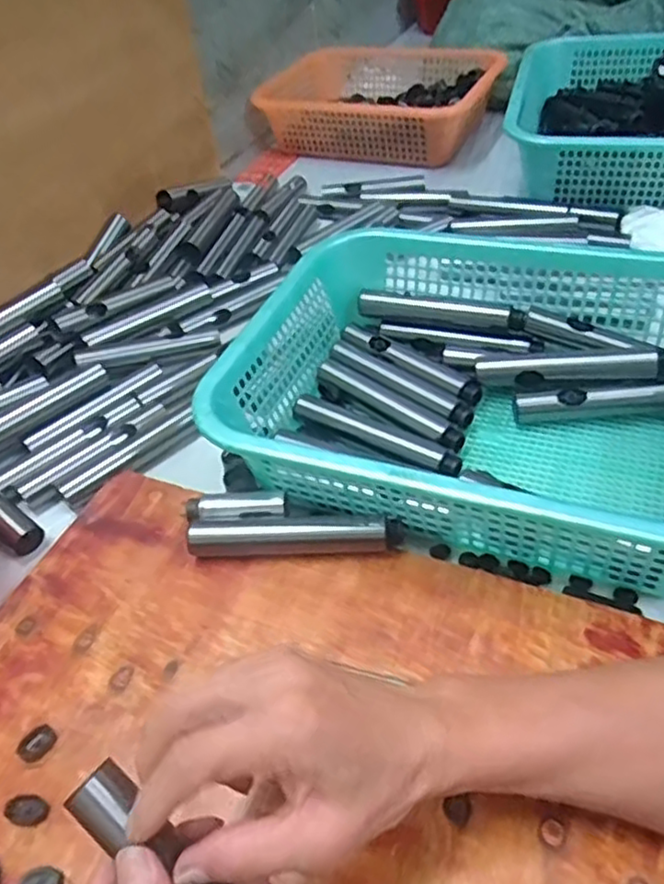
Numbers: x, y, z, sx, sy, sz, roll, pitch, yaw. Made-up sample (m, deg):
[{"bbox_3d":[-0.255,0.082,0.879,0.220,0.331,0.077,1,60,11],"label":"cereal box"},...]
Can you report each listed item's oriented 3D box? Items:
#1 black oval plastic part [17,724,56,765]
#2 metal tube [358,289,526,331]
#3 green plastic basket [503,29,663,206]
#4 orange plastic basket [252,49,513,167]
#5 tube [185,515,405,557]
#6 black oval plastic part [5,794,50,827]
[{"bbox_3d":[-0.179,0.181,0.413,0.018,0.007,0.022,25,53,29],"label":"black oval plastic part"},{"bbox_3d":[0.101,-0.122,0.641,0.154,0.028,0.022,12,47,18],"label":"metal tube"},{"bbox_3d":[0.397,-0.432,0.899,0.305,0.089,0.388,7,46,15],"label":"green plastic basket"},{"bbox_3d":[0.066,-0.523,1.041,0.337,0.071,0.245,16,49,22],"label":"orange plastic basket"},{"bbox_3d":[-0.027,0.067,0.494,0.151,0.024,0.025,-1,45,6],"label":"tube"},{"bbox_3d":[-0.171,0.207,0.385,0.024,0.006,0.016,2,45,10],"label":"black oval plastic part"}]

